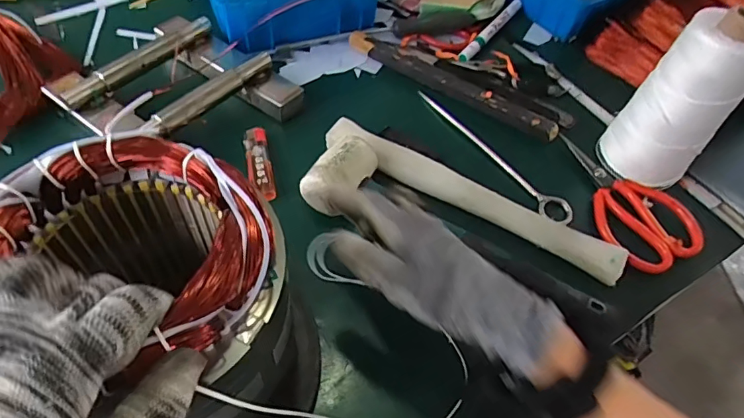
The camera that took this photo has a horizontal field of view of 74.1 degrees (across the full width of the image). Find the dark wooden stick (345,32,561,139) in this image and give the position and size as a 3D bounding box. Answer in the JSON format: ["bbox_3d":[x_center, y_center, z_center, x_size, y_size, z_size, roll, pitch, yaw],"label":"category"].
[{"bbox_3d":[0.085,-0.144,0.556,0.261,0.017,0.028,33,58,19],"label":"dark wooden stick"}]

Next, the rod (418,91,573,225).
[{"bbox_3d":[0.120,-0.060,0.508,0.026,0.009,0.215,-30,61,-23],"label":"rod"}]

